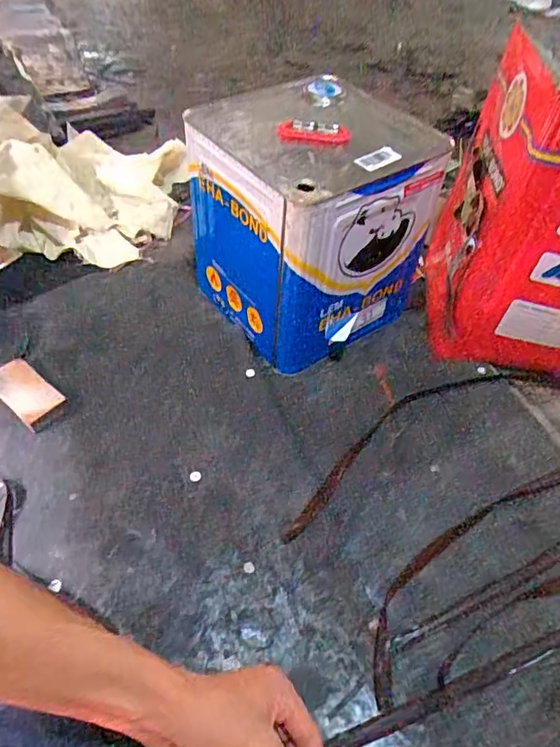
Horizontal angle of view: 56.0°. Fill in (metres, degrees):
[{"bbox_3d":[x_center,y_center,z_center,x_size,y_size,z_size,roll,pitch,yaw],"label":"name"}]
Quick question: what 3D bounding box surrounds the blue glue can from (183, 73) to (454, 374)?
[{"bbox_3d":[0.028,-0.191,0.687,0.227,0.266,0.248,-32,58,-28],"label":"blue glue can"}]

